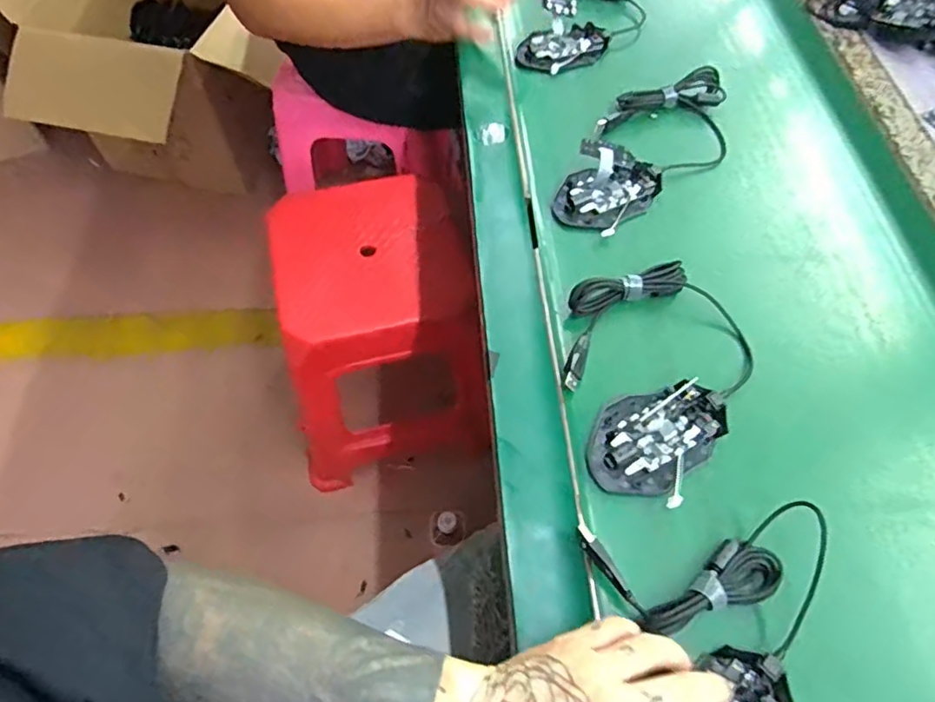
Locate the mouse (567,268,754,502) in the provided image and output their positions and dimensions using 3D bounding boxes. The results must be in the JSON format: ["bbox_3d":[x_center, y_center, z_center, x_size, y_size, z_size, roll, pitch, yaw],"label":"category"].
[{"bbox_3d":[0.157,0.016,0.470,0.149,0.026,0.204,9,58,1],"label":"mouse"}]

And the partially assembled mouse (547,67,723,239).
[{"bbox_3d":[0.193,-0.218,0.603,0.118,0.034,0.266,28,61,12],"label":"partially assembled mouse"}]

